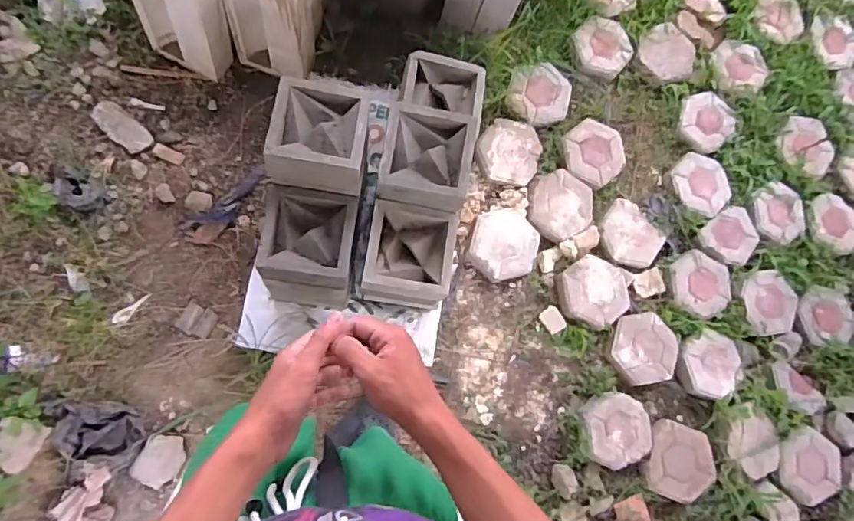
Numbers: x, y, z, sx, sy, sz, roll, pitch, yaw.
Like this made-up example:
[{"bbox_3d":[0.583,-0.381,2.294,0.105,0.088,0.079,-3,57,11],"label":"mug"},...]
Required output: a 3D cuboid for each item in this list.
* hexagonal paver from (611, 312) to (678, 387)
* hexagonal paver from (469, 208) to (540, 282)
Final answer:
[{"bbox_3d":[0.623,0.253,1.504,0.178,0.039,0.199,6,79,-7],"label":"hexagonal paver"},{"bbox_3d":[0.221,-0.046,1.498,0.203,0.041,0.208,0,85,-6],"label":"hexagonal paver"}]

